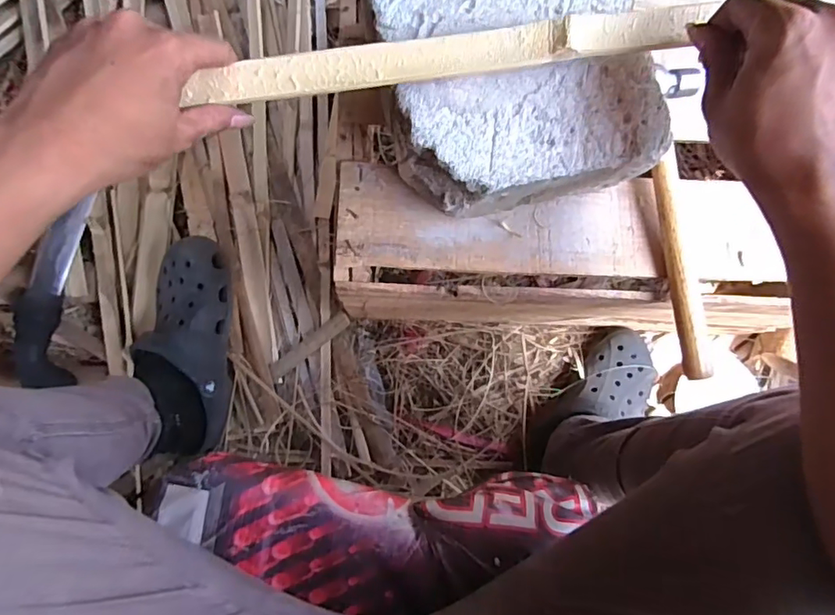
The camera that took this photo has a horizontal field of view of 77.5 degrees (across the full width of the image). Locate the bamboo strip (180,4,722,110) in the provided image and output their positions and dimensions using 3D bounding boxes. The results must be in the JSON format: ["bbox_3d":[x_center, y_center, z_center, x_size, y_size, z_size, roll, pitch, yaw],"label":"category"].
[{"bbox_3d":[0.017,-0.166,0.344,0.329,0.009,0.025,-7,100,0],"label":"bamboo strip"}]

